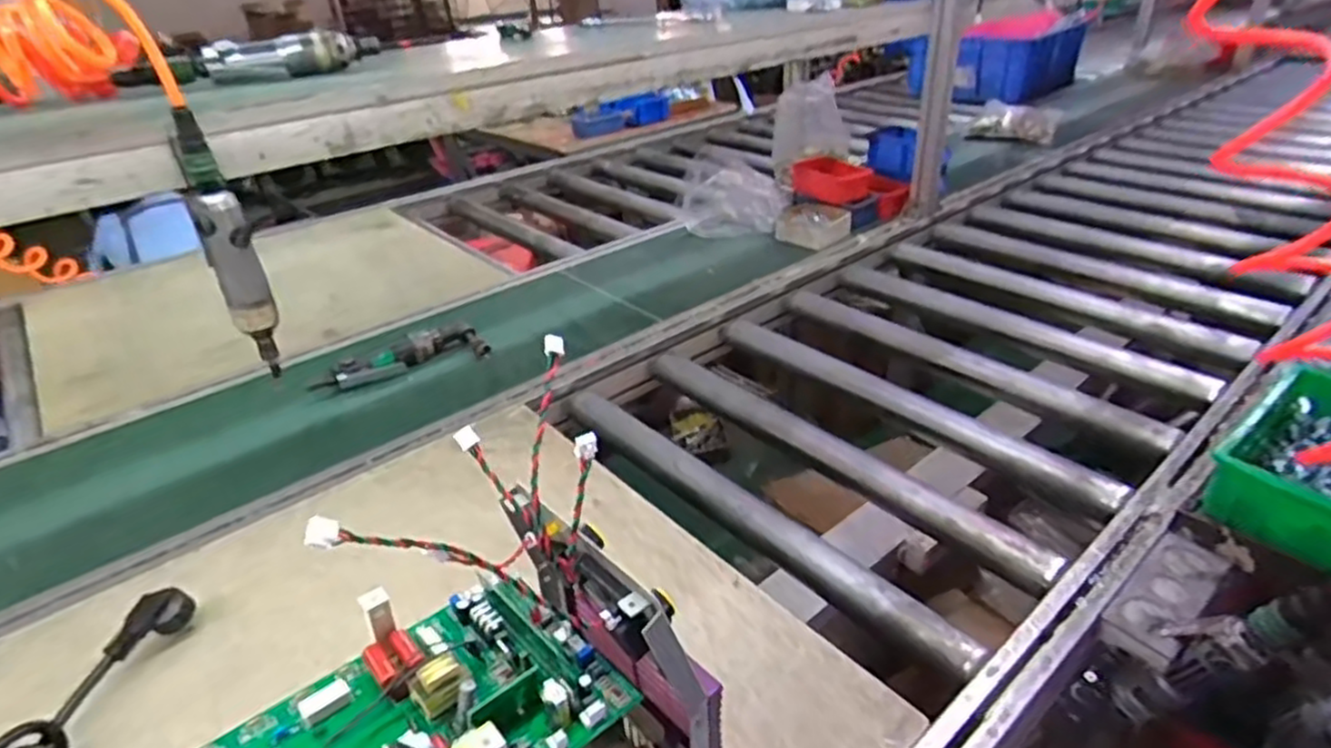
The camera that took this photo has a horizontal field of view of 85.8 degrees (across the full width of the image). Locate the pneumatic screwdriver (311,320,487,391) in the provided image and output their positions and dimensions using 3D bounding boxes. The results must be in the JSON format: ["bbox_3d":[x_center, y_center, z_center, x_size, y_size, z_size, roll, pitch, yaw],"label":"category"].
[{"bbox_3d":[-0.381,-0.018,1.037,0.243,0.052,0.062,-14,32,-18],"label":"pneumatic screwdriver"}]

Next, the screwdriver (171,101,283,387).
[{"bbox_3d":[-0.416,-0.114,0.694,0.050,0.252,0.041,-21,36,-26],"label":"screwdriver"}]

